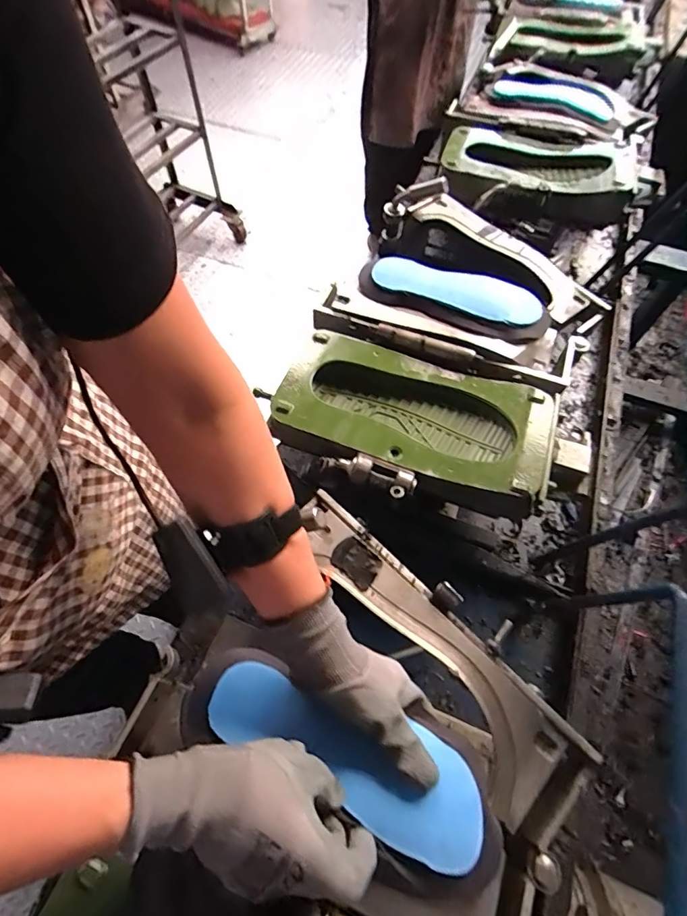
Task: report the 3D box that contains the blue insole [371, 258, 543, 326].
[{"bbox_3d":[0.163,-0.248,0.656,0.243,0.027,0.082,21,63,8],"label":"blue insole"}]

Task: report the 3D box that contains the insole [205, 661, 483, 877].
[{"bbox_3d":[0.002,0.247,0.385,0.244,0.018,0.081,24,63,11],"label":"insole"}]

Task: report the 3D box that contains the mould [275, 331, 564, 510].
[{"bbox_3d":[0.086,-0.056,0.580,0.331,0.058,0.175,19,63,7],"label":"mould"}]

